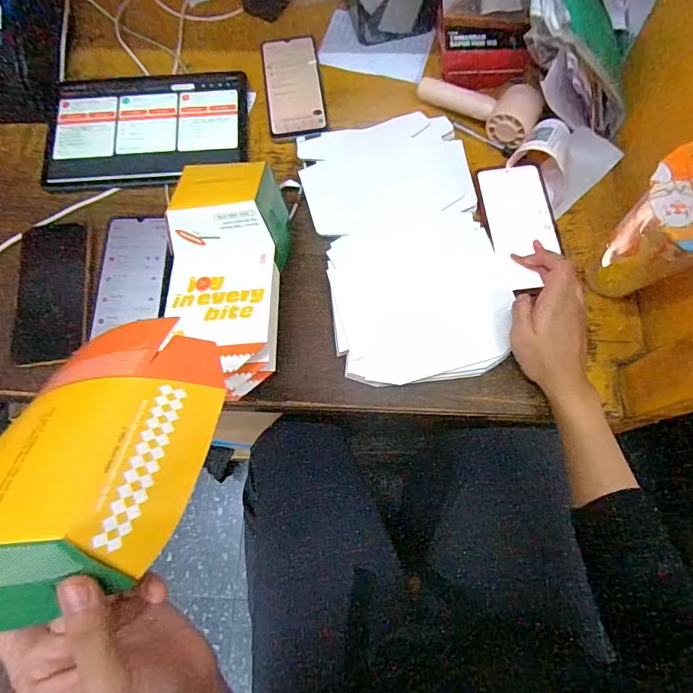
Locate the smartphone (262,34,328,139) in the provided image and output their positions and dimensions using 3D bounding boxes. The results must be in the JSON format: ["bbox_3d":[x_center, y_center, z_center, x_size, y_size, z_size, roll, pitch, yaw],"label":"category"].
[{"bbox_3d":[-0.070,-0.344,0.607,0.074,0.014,0.160,-8,73,-1],"label":"smartphone"}]

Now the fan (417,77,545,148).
[{"bbox_3d":[0.164,-0.303,0.561,0.148,0.040,0.056,37,77,12],"label":"fan"}]

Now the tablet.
[{"bbox_3d":[-0.252,-0.284,0.583,0.246,0.013,0.162,-4,73,0],"label":"tablet"}]

